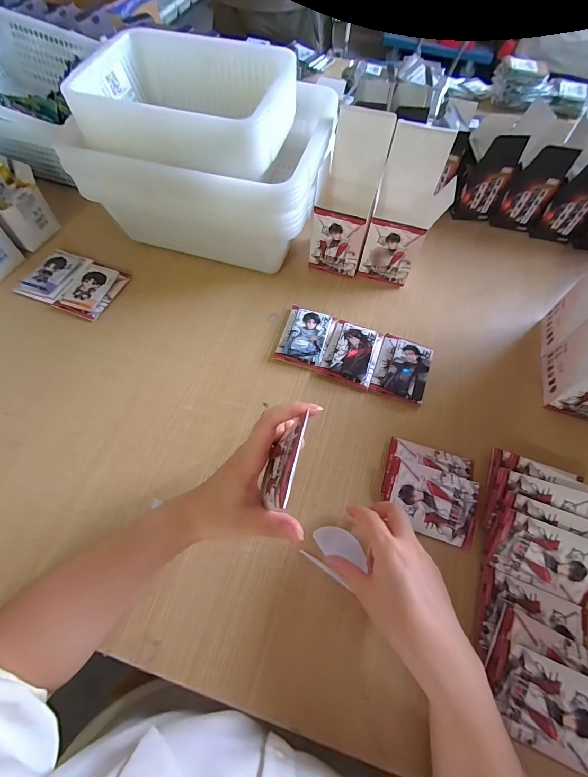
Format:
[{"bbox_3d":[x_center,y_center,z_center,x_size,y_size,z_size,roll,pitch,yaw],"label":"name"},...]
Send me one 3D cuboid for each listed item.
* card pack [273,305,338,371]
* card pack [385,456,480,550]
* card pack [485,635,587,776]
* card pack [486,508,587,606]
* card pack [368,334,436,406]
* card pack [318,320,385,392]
[{"bbox_3d":[0.017,-0.075,0.494,0.070,0.022,0.095,18,62,6],"label":"card pack"},{"bbox_3d":[0.154,0.127,0.378,0.097,0.007,0.071,18,76,9],"label":"card pack"},{"bbox_3d":[0.223,0.278,0.294,0.096,0.008,0.071,23,80,10],"label":"card pack"},{"bbox_3d":[0.259,0.173,0.344,0.095,0.007,0.064,21,96,10],"label":"card pack"},{"bbox_3d":[0.154,-0.032,0.473,0.070,0.022,0.099,20,62,7],"label":"card pack"},{"bbox_3d":[0.085,-0.052,0.481,0.070,0.020,0.098,20,62,7],"label":"card pack"}]

